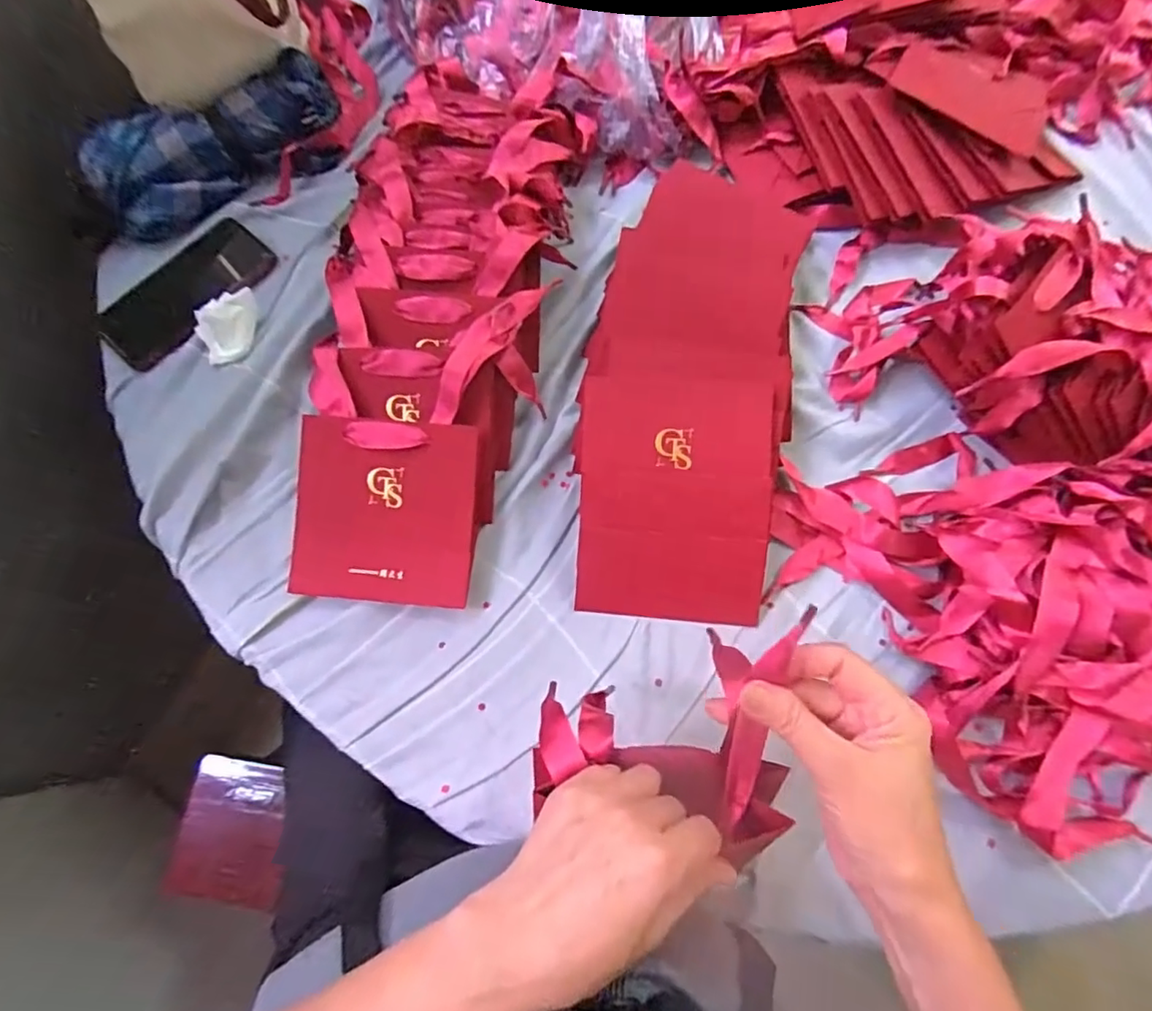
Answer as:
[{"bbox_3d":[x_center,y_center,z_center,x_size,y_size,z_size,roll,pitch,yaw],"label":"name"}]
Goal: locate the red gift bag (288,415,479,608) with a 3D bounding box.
[{"bbox_3d":[-0.147,0.005,0.440,0.136,0.011,0.136,5,91,-2],"label":"red gift bag"}]

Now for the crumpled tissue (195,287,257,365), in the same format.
[{"bbox_3d":[-0.307,-0.158,0.505,0.062,0.030,0.047,-34,75,-8],"label":"crumpled tissue"}]

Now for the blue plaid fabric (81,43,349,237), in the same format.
[{"bbox_3d":[-0.342,-0.344,0.550,0.243,0.084,0.059,-32,75,-8],"label":"blue plaid fabric"}]

